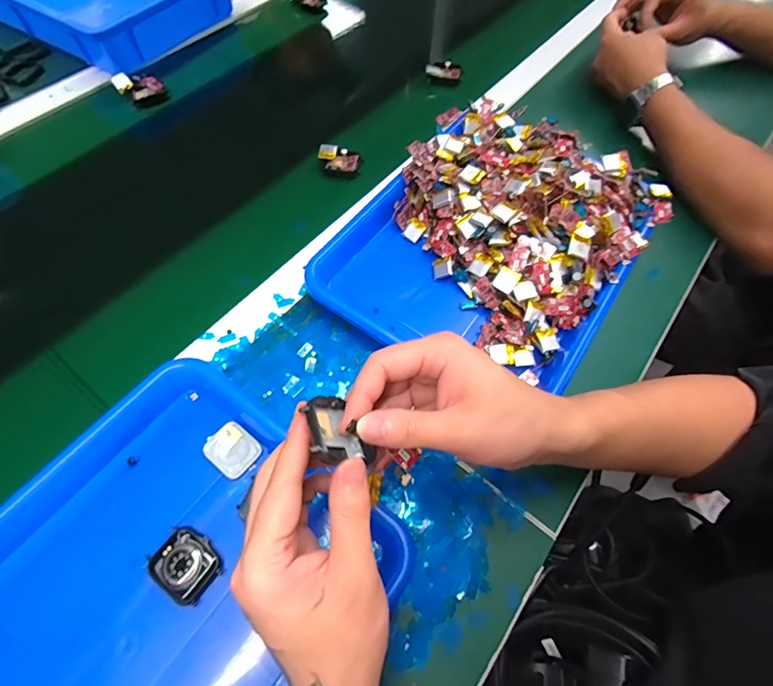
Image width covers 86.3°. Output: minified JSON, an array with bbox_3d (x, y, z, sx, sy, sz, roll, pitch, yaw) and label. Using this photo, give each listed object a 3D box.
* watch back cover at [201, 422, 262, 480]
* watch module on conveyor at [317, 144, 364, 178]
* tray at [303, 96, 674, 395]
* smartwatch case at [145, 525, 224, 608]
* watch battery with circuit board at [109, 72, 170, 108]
[{"bbox_3d":[-0.122,0.084,0.326,0.041,0.004,0.033,37,67,15],"label":"watch back cover"},{"bbox_3d":[-0.055,-0.217,0.491,0.050,0.016,0.034,11,63,3],"label":"watch module on conveyor"},{"bbox_3d":[0.112,-0.113,0.412,0.265,0.059,0.326,30,66,12],"label":"tray"},{"bbox_3d":[-0.140,0.153,0.286,0.046,0.010,0.037,35,67,14],"label":"smartwatch case"},{"bbox_3d":[-0.322,-0.334,0.541,0.056,0.033,0.022,-23,67,-14],"label":"watch battery with circuit board"}]

